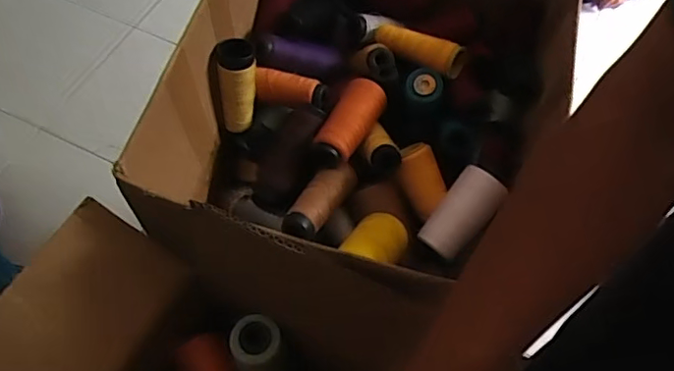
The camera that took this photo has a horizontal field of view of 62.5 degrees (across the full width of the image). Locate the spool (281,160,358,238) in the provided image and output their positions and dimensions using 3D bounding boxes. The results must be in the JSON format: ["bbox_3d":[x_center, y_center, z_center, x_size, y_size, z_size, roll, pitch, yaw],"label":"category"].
[{"bbox_3d":[-0.020,0.018,0.589,0.038,0.034,0.109,32,51,15],"label":"spool"}]

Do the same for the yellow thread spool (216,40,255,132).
[{"bbox_3d":[-0.111,-0.113,0.622,0.040,0.106,0.040,-12,52,-15],"label":"yellow thread spool"}]

